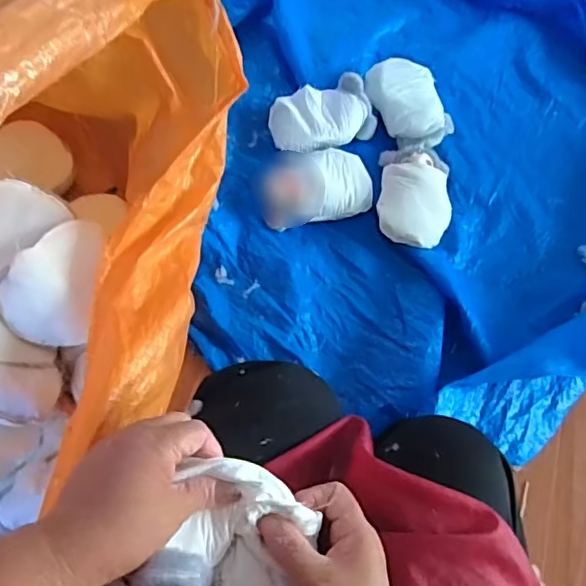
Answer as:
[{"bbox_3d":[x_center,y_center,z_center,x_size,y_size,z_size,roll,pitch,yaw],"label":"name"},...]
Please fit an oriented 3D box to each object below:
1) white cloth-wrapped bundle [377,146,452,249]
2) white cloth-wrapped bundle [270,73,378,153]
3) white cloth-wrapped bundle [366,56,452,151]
[{"bbox_3d":[0.205,-0.166,0.952,0.117,0.056,0.185,7,66,1],"label":"white cloth-wrapped bundle"},{"bbox_3d":[0.051,-0.309,1.009,0.181,0.059,0.112,-15,67,-8],"label":"white cloth-wrapped bundle"},{"bbox_3d":[0.211,-0.341,1.026,0.125,0.062,0.176,-27,69,-13],"label":"white cloth-wrapped bundle"}]

